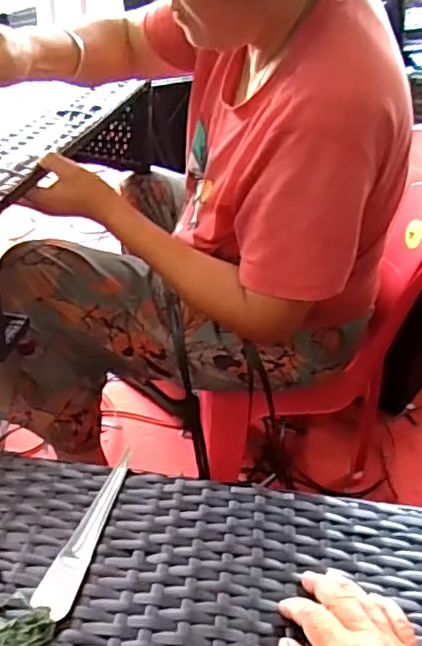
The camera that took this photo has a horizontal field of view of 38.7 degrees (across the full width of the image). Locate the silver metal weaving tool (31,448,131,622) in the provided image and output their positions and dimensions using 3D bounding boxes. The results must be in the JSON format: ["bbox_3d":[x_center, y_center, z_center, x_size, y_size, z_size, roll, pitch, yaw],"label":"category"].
[{"bbox_3d":[-0.100,0.170,0.499,0.028,0.013,0.159,10,34,9],"label":"silver metal weaving tool"}]

